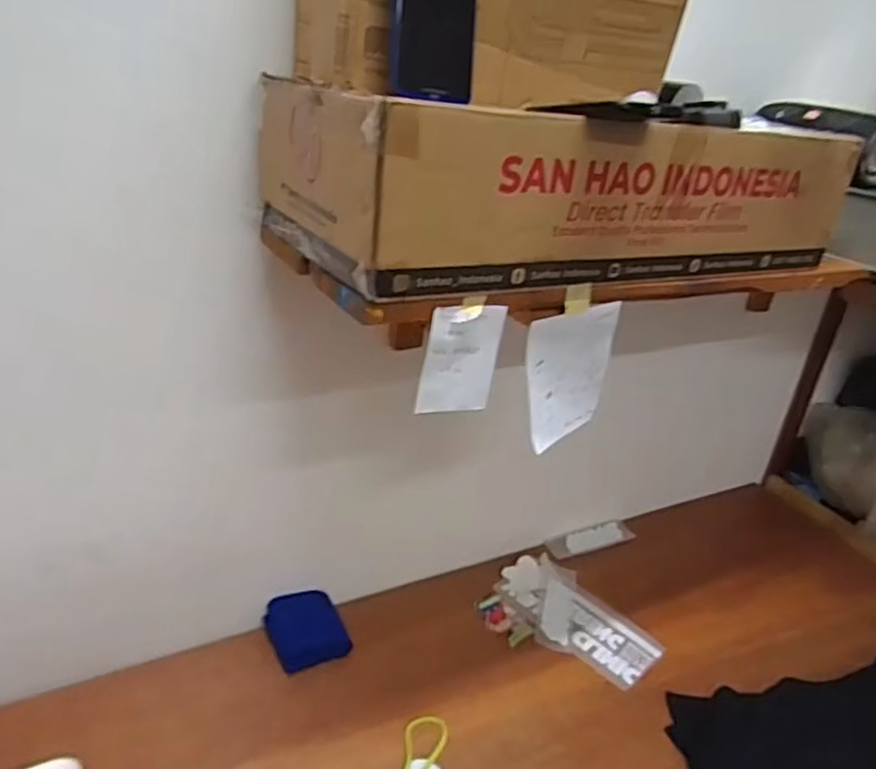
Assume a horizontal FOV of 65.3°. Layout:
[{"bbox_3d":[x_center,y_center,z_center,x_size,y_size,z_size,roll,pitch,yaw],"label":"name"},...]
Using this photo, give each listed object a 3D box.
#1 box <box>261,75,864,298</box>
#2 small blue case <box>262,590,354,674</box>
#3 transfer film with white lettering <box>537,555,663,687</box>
[{"bbox_3d":[0.152,-0.224,0.763,0.623,0.146,0.273,-7,30,-27],"label":"box"},{"bbox_3d":[-0.203,0.373,1.058,0.109,0.025,0.126,-8,46,-34],"label":"small blue case"},{"bbox_3d":[0.245,0.406,1.165,0.161,0.013,0.244,-16,36,-42],"label":"transfer film with white lettering"}]

